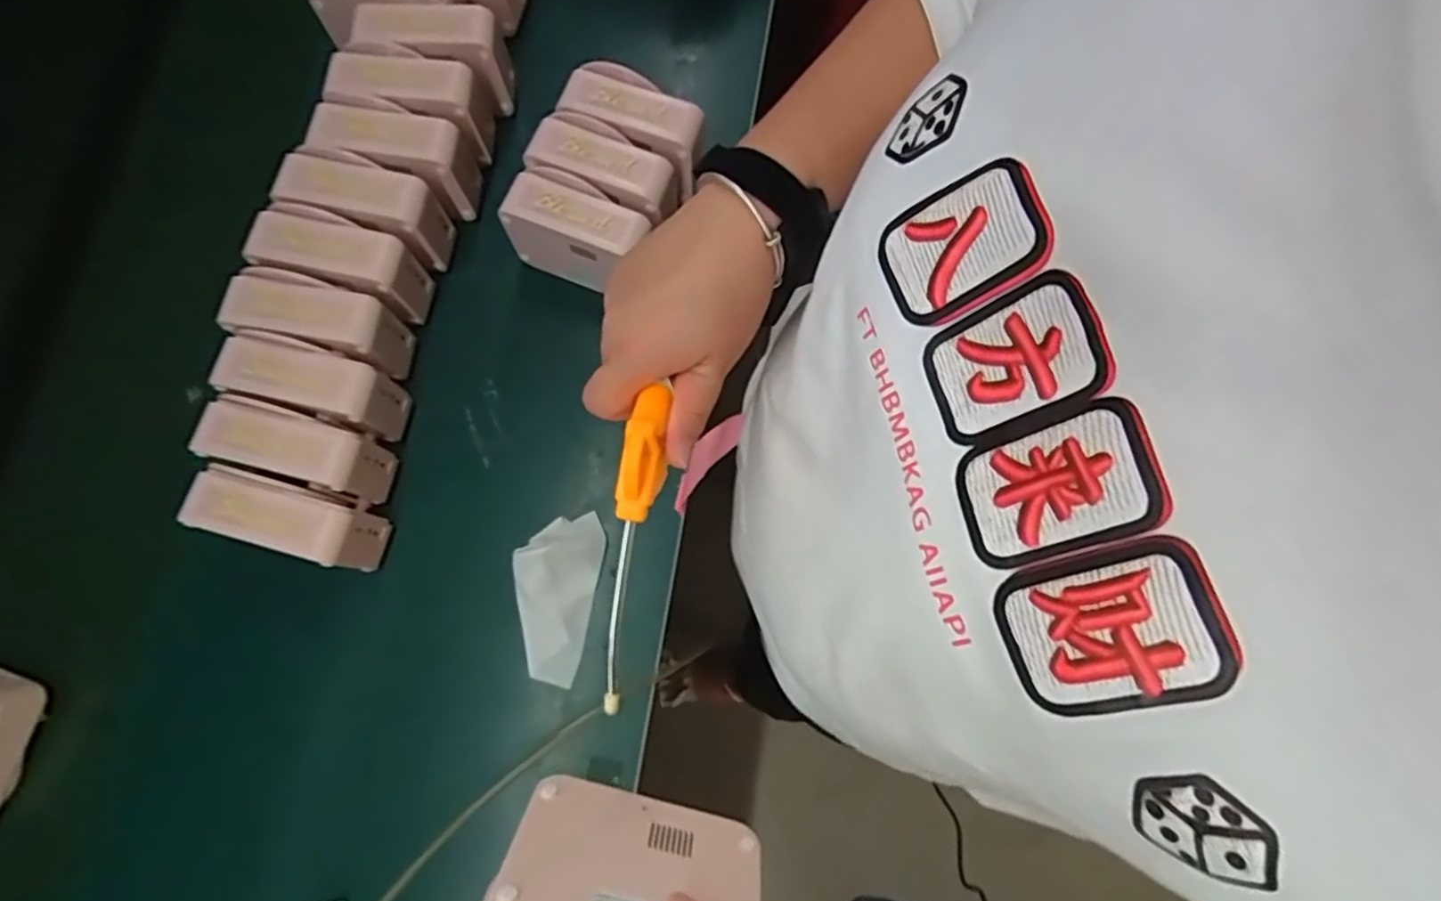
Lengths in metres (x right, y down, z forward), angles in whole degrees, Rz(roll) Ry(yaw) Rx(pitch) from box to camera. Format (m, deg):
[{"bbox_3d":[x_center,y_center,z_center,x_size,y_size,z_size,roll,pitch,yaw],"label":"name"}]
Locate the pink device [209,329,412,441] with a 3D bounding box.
[{"bbox_3d":[-0.341,-0.052,0.613,0.126,0.097,0.057,14,79,3],"label":"pink device"}]

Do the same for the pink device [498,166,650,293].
[{"bbox_3d":[-0.122,-0.192,0.647,0.126,0.103,0.057,22,80,4],"label":"pink device"}]

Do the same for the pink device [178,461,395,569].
[{"bbox_3d":[-0.348,0.057,0.586,0.125,0.087,0.059,16,79,3],"label":"pink device"}]

